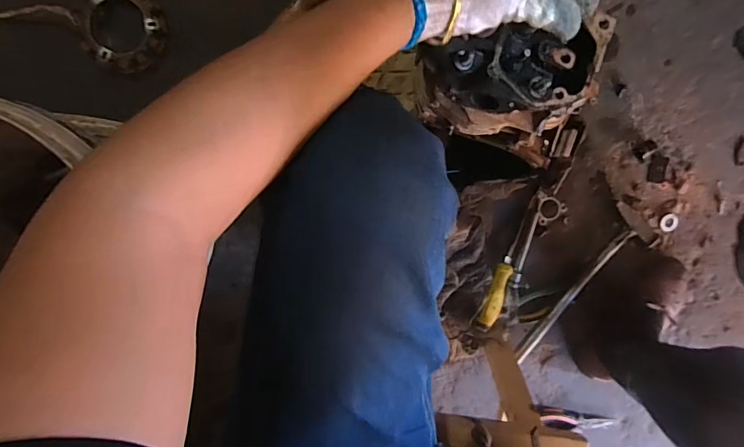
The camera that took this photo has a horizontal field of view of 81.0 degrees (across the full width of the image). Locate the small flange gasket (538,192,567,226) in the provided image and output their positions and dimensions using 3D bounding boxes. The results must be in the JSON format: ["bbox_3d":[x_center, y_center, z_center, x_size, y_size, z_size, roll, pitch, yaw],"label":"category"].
[{"bbox_3d":[0.294,-0.031,0.722,0.054,0.010,0.052,-29,98,-4],"label":"small flange gasket"}]

